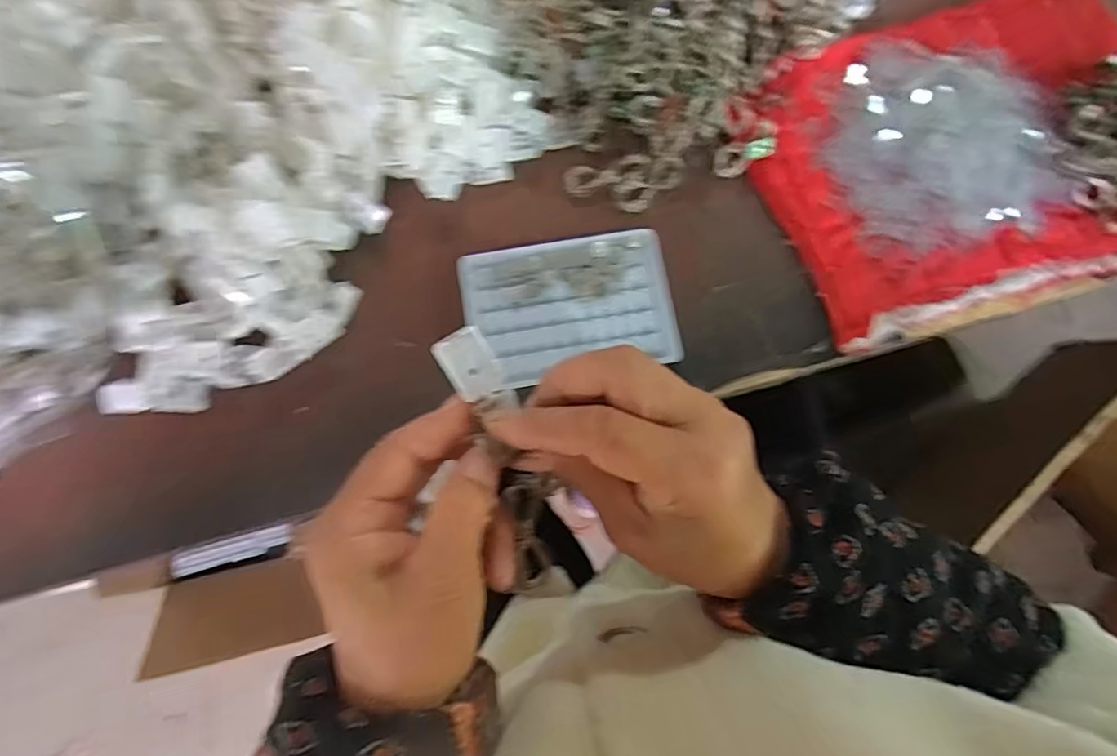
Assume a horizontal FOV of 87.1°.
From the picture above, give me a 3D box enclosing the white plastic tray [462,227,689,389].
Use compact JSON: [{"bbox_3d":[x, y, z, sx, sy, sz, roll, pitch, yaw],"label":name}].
[{"bbox_3d":[0.007,-0.047,0.389,0.133,0.008,0.091,-10,79,-2],"label":"white plastic tray"}]

